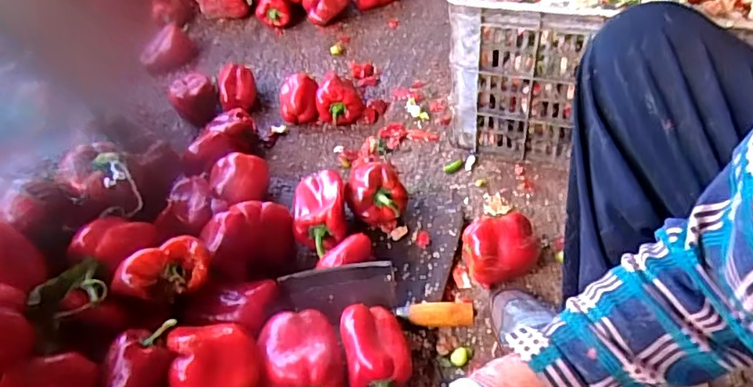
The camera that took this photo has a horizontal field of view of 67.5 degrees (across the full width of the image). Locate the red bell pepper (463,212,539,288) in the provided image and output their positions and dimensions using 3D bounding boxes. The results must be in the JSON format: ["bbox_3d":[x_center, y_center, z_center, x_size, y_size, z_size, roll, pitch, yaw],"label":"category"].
[{"bbox_3d":[0.173,0.084,0.791,0.101,0.091,0.084,-2,47,4],"label":"red bell pepper"}]

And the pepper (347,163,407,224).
[{"bbox_3d":[-0.001,-0.001,0.861,0.090,0.071,0.081,-4,47,2],"label":"pepper"}]

